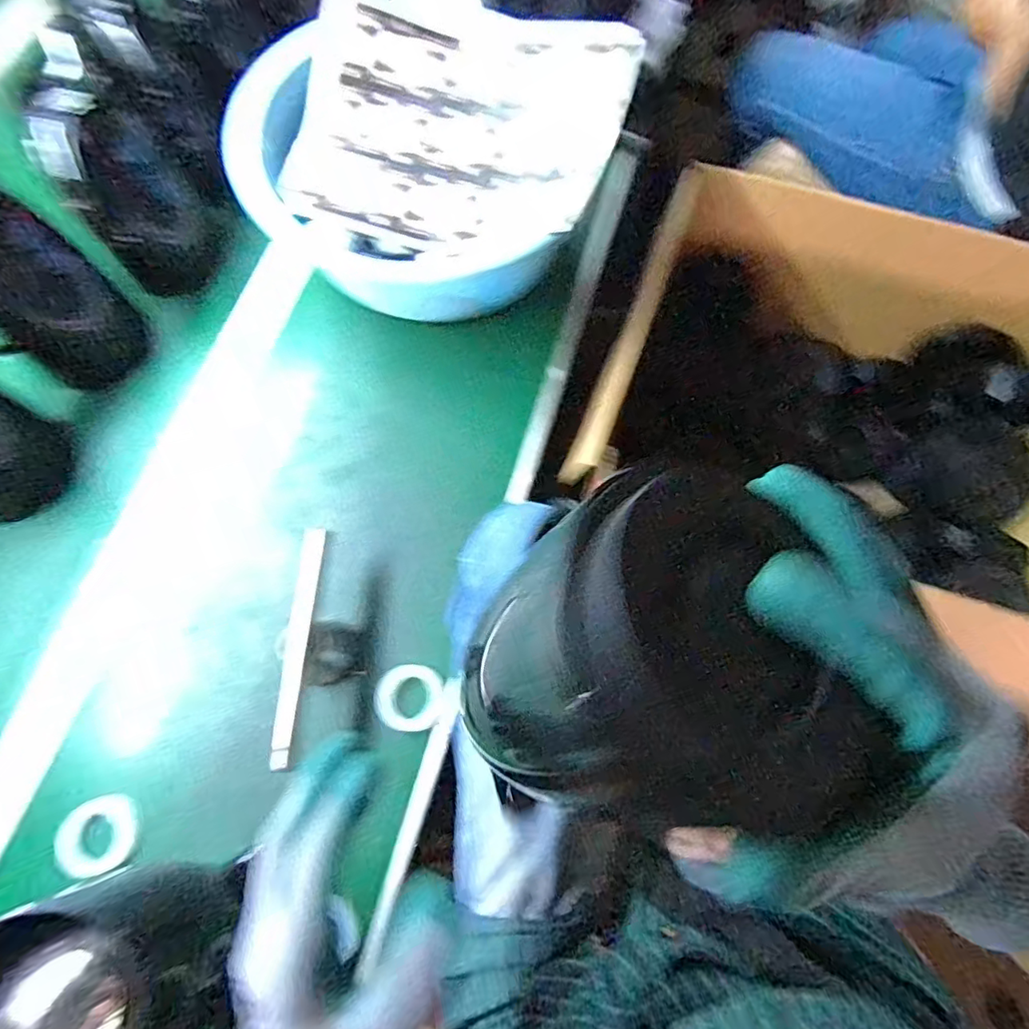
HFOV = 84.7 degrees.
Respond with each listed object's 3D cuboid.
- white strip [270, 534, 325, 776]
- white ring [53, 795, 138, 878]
[{"bbox_3d":[-0.183,0.108,0.479,0.016,0.010,0.195,3,72,1],"label":"white strip"},{"bbox_3d":[-0.353,0.269,0.475,0.062,0.024,0.055,-6,72,-2],"label":"white ring"}]

